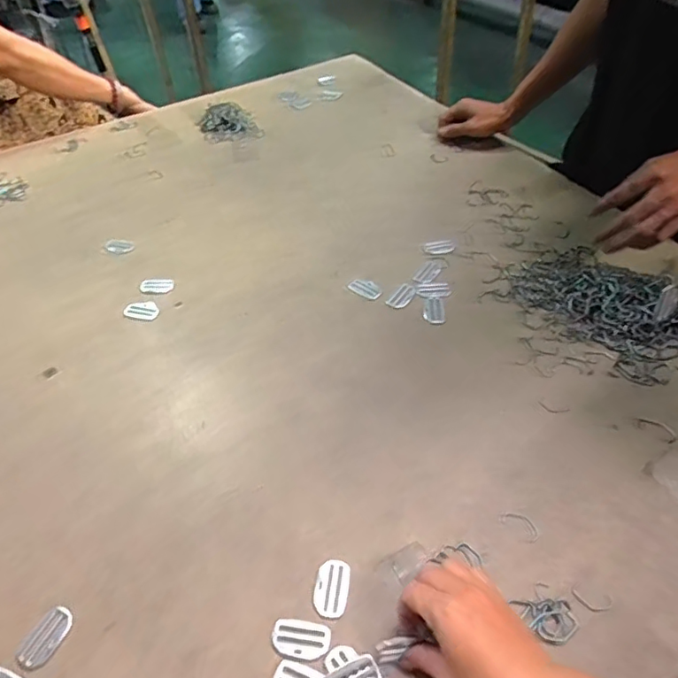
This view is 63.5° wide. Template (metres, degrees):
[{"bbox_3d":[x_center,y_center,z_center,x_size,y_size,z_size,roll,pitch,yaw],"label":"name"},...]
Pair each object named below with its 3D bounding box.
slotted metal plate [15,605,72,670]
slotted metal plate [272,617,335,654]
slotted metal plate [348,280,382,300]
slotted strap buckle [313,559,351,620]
[{"bbox_3d":[-0.240,0.243,0.447,0.027,0.004,0.047,16,50,19],"label":"slotted metal plate"},{"bbox_3d":[-0.030,0.239,0.439,0.047,0.004,0.024,3,47,8],"label":"slotted metal plate"},{"bbox_3d":[0.035,-0.065,0.708,0.045,0.005,0.025,30,56,29],"label":"slotted metal plate"},{"bbox_3d":[-0.006,0.210,0.465,0.028,0.004,0.046,3,47,8],"label":"slotted strap buckle"}]

